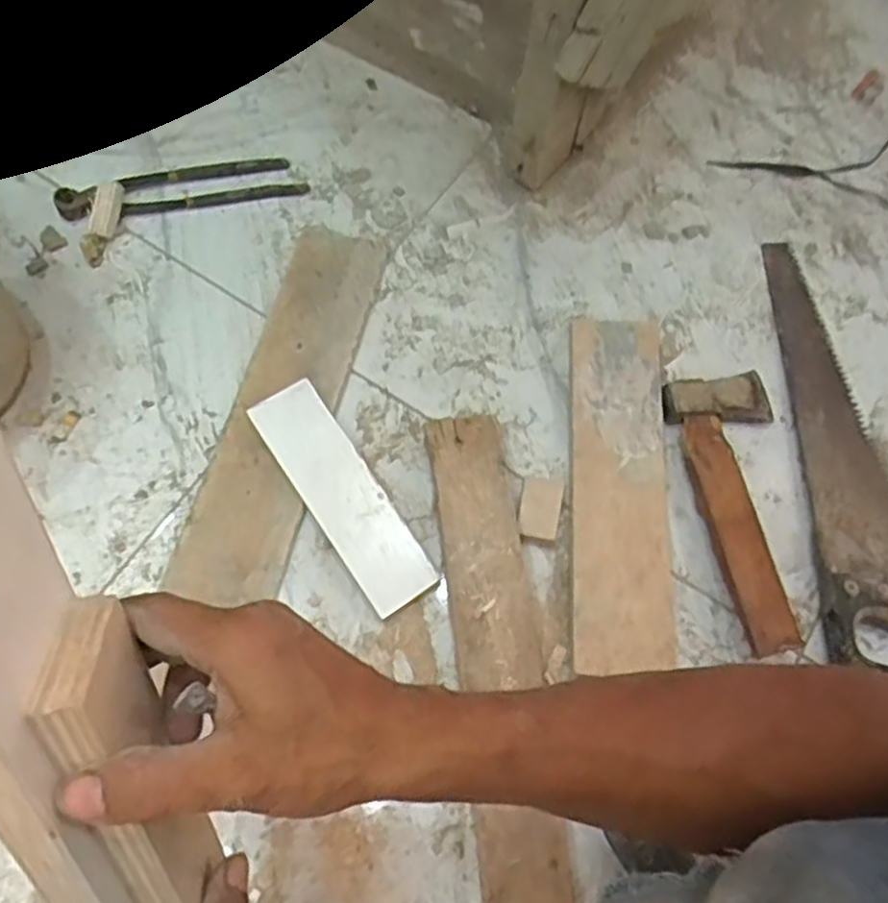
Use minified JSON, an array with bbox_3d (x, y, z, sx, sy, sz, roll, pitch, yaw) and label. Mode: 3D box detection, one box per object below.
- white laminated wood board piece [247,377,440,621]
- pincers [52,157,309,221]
[{"bbox_3d":[-0.085,0.035,0.629,0.060,0.007,0.209,-33,77,-10],"label":"white laminated wood board piece"},{"bbox_3d":[-0.262,-0.265,0.753,0.239,0.022,0.047,-10,69,-7],"label":"pincers"}]

